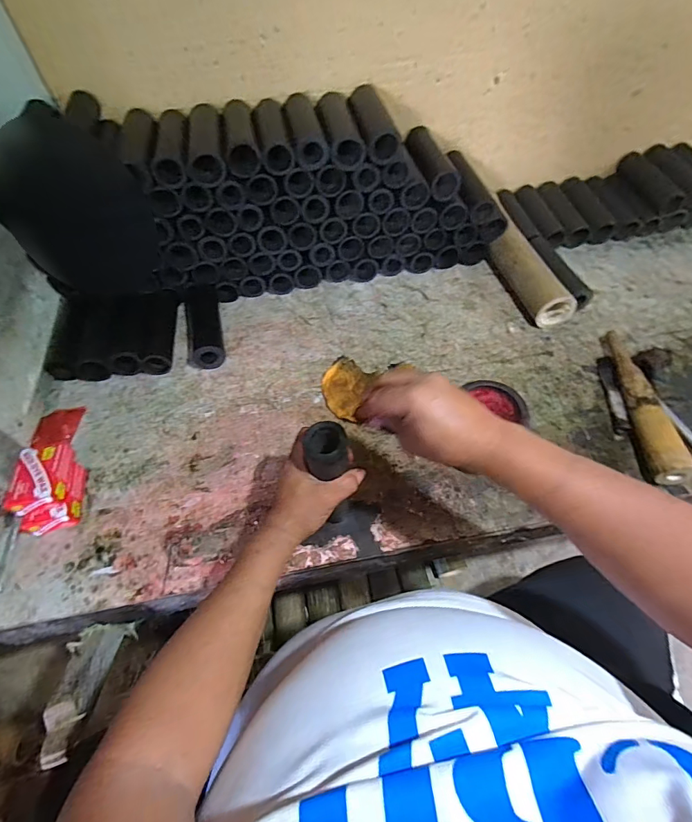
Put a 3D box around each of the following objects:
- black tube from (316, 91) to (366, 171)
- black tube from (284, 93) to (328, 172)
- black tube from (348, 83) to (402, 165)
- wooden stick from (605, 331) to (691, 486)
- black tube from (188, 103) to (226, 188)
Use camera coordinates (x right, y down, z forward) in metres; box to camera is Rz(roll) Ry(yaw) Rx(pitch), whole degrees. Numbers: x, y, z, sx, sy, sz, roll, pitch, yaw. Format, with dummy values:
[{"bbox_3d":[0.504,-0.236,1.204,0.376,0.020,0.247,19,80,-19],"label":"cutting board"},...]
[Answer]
[{"bbox_3d":[-0.014,-0.495,0.738,0.056,0.050,0.194,-10,54,-4],"label":"black tube"},{"bbox_3d":[-0.072,-0.489,0.730,0.051,0.048,0.190,-11,54,-4],"label":"black tube"},{"bbox_3d":[0.045,-0.505,0.736,0.063,0.053,0.185,-10,54,-4],"label":"black tube"},{"bbox_3d":[0.458,-0.020,0.654,0.047,0.051,0.288,2,54,5],"label":"wooden stick"},{"bbox_3d":[-0.238,-0.455,0.716,0.057,0.056,0.186,-11,54,-4],"label":"black tube"}]

